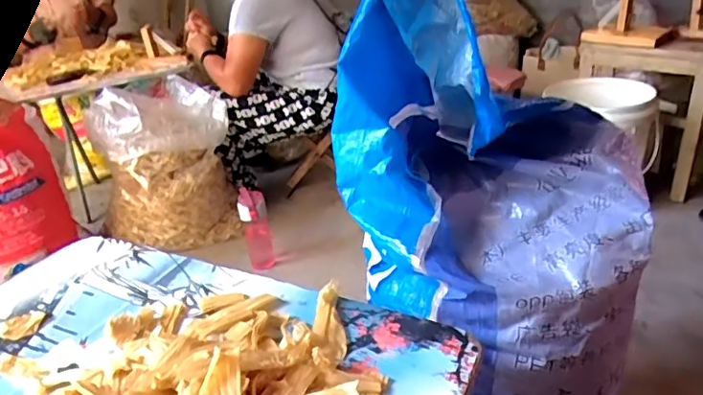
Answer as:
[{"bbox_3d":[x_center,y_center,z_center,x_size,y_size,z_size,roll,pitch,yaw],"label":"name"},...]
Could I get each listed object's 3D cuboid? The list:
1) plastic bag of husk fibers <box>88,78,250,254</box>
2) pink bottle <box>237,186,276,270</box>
[{"bbox_3d":[-0.543,-0.086,1.626,0.318,0.443,0.330,18,35,38],"label":"plastic bag of husk fibers"},{"bbox_3d":[-0.255,0.097,1.524,0.073,0.242,0.089,-12,28,-11],"label":"pink bottle"}]

